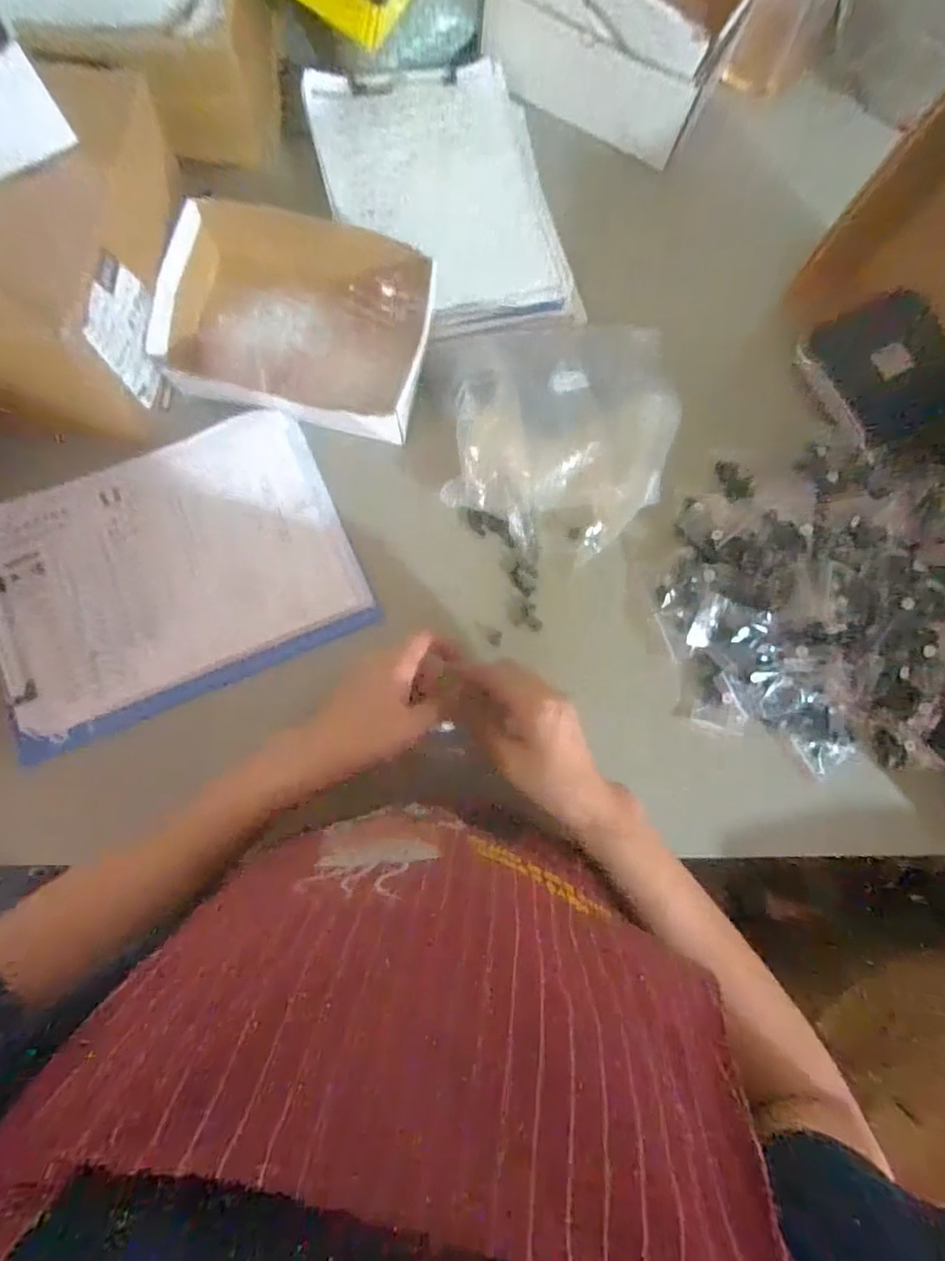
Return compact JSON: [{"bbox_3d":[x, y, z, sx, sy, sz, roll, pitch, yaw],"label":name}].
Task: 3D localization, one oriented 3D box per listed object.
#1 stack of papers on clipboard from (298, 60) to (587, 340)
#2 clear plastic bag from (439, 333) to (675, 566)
[{"bbox_3d":[-0.031,-0.454,0.599,0.226,0.024,0.316,-14,78,-8],"label":"stack of papers on clipboard"},{"bbox_3d":[0.079,-0.172,0.518,0.191,0.059,0.196,8,76,-3],"label":"clear plastic bag"}]

